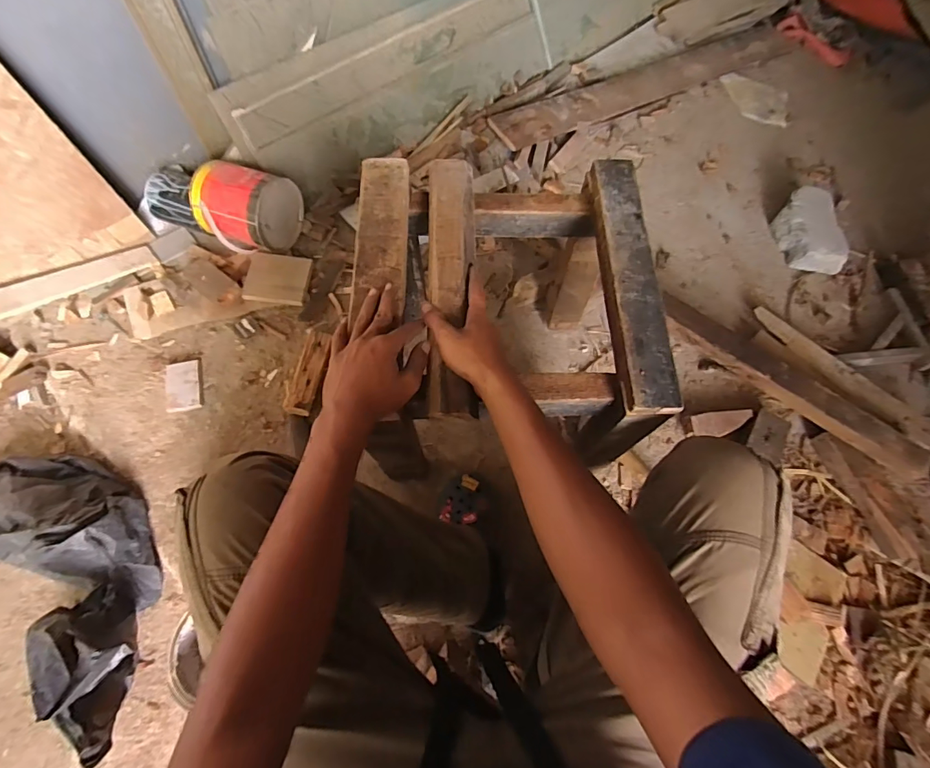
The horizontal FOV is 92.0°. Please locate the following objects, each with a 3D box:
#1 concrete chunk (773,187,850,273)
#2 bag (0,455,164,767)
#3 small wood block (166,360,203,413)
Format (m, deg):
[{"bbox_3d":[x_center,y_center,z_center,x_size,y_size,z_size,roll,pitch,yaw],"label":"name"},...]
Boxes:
[{"bbox_3d":[0.828,-0.369,1.080,0.114,0.075,0.214,-4,67,-3],"label":"concrete chunk"},{"bbox_3d":[-0.620,0.291,0.710,0.216,0.151,0.535,-36,61,-15],"label":"bag"},{"bbox_3d":[-0.546,0.003,0.873,0.062,0.021,0.098,-10,67,-8],"label":"small wood block"}]

